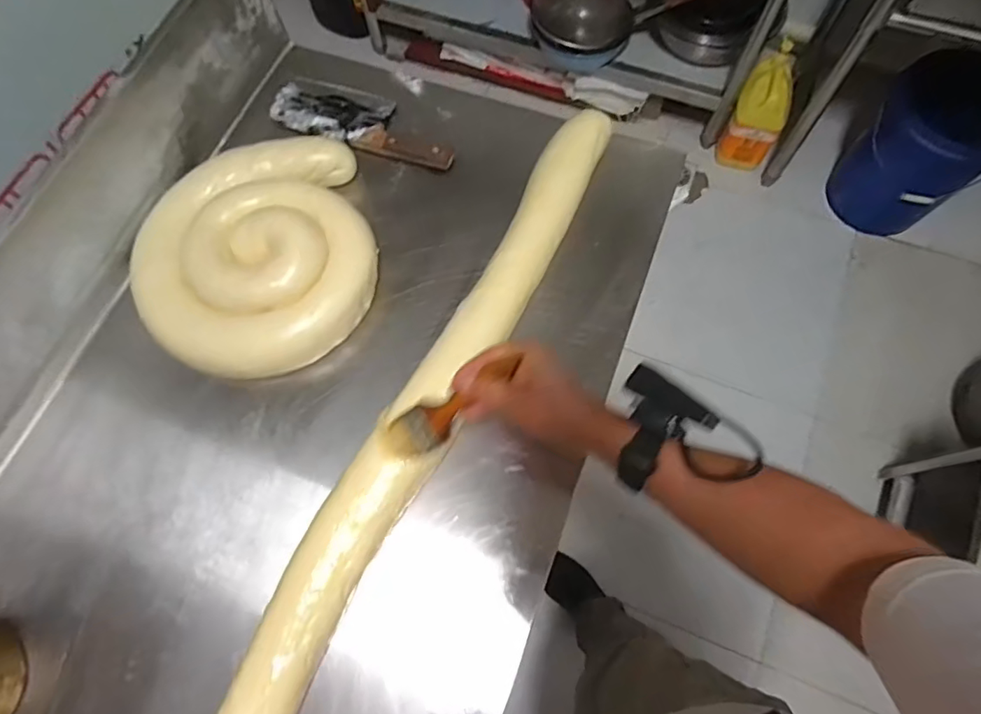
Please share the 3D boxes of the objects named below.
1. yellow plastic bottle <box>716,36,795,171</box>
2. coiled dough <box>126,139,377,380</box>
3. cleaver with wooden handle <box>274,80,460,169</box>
[{"bbox_3d":[0.755,-0.690,1.511,0.141,0.325,0.091,11,44,5],"label":"yellow plastic bottle"},{"bbox_3d":[-0.280,-0.129,0.640,0.268,0.050,0.300,-16,71,-4],"label":"coiled dough"},{"bbox_3d":[-0.175,-0.321,0.739,0.277,0.021,0.093,19,72,8],"label":"cleaver with wooden handle"}]

